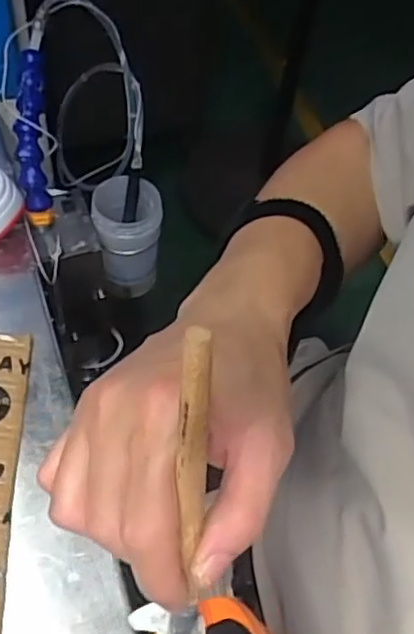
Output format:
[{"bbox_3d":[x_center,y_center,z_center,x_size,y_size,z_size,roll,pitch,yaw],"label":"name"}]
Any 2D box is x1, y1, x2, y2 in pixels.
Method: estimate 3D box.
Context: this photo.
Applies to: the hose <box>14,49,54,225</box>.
[{"bbox_3d":[-0.150,-0.153,0.553,0.023,0.038,0.146,-1,101,-3],"label":"hose"}]

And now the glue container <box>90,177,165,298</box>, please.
[{"bbox_3d":[-0.085,-0.087,0.707,0.068,0.115,0.069,2,59,-7],"label":"glue container"}]

